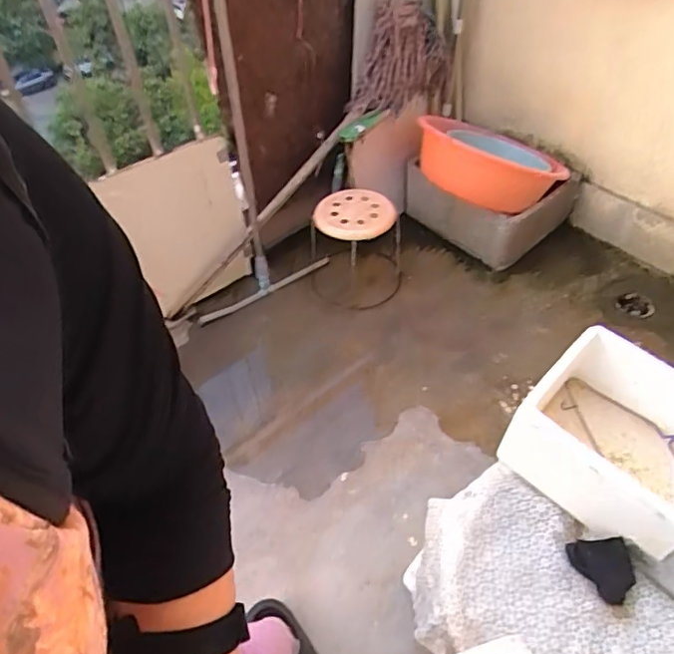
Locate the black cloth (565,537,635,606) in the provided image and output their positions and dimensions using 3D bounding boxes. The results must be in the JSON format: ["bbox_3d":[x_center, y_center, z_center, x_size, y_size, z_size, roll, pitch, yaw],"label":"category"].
[{"bbox_3d":[0.487,0.428,1.008,0.093,0.018,0.114,-45,62,6],"label":"black cloth"}]

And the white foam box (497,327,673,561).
[{"bbox_3d":[0.556,0.218,1.030,0.287,0.212,0.366,-38,58,-26],"label":"white foam box"}]

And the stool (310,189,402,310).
[{"bbox_3d":[0.054,-0.279,1.732,0.271,0.282,0.273,-1,50,1],"label":"stool"}]

